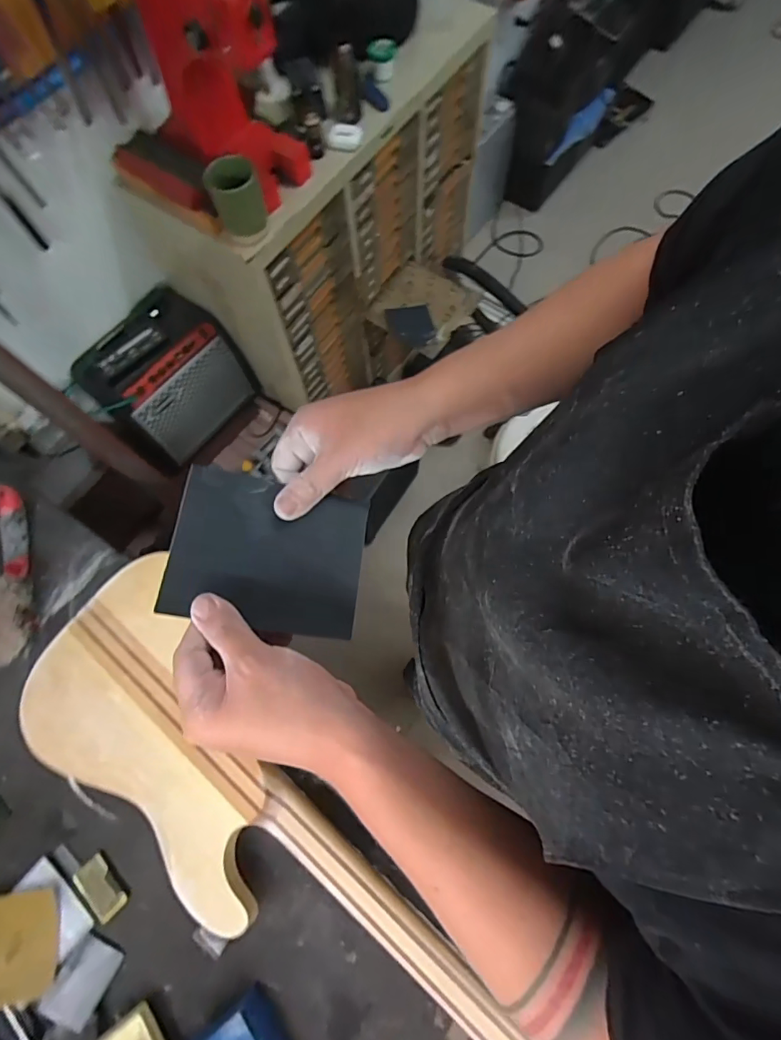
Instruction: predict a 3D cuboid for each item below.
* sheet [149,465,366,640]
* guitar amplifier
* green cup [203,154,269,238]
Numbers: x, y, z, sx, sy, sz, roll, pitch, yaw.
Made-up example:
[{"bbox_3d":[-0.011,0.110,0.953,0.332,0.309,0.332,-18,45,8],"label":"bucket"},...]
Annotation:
[{"bbox_3d":[-0.090,0.024,0.366,0.136,0.010,0.111,11,73,-12],"label":"sheet"},{"bbox_3d":[-0.521,-0.322,1.131,0.209,0.266,0.328,32,75,12],"label":"guitar amplifier"},{"bbox_3d":[-0.244,-0.512,0.774,0.076,0.088,0.076,-1,71,2],"label":"green cup"}]

